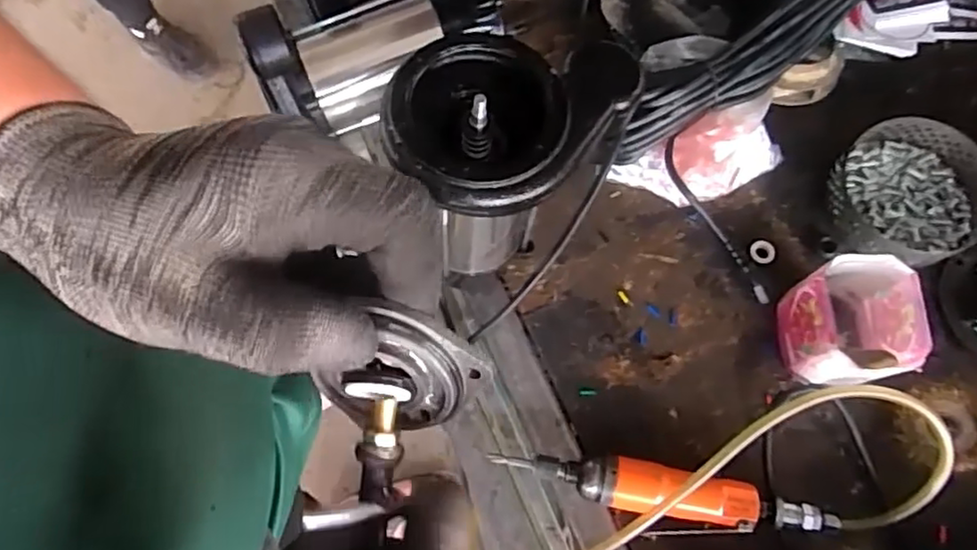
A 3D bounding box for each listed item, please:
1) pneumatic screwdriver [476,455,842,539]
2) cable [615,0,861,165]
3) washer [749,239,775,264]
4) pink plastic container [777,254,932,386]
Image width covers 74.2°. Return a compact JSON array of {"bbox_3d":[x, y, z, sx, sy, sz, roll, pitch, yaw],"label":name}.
[{"bbox_3d":[0.141,0.181,0.535,0.278,0.040,0.048,11,74,5],"label":"pneumatic screwdriver"},{"bbox_3d":[0.245,-0.218,0.599,0.330,0.039,0.084,-42,74,-9],"label":"cable"},{"bbox_3d":[0.260,-0.022,0.614,0.024,0.010,0.023,-2,73,1],"label":"washer"},{"bbox_3d":[0.298,0.040,0.544,0.083,0.099,0.084,4,73,3],"label":"pink plastic container"}]

